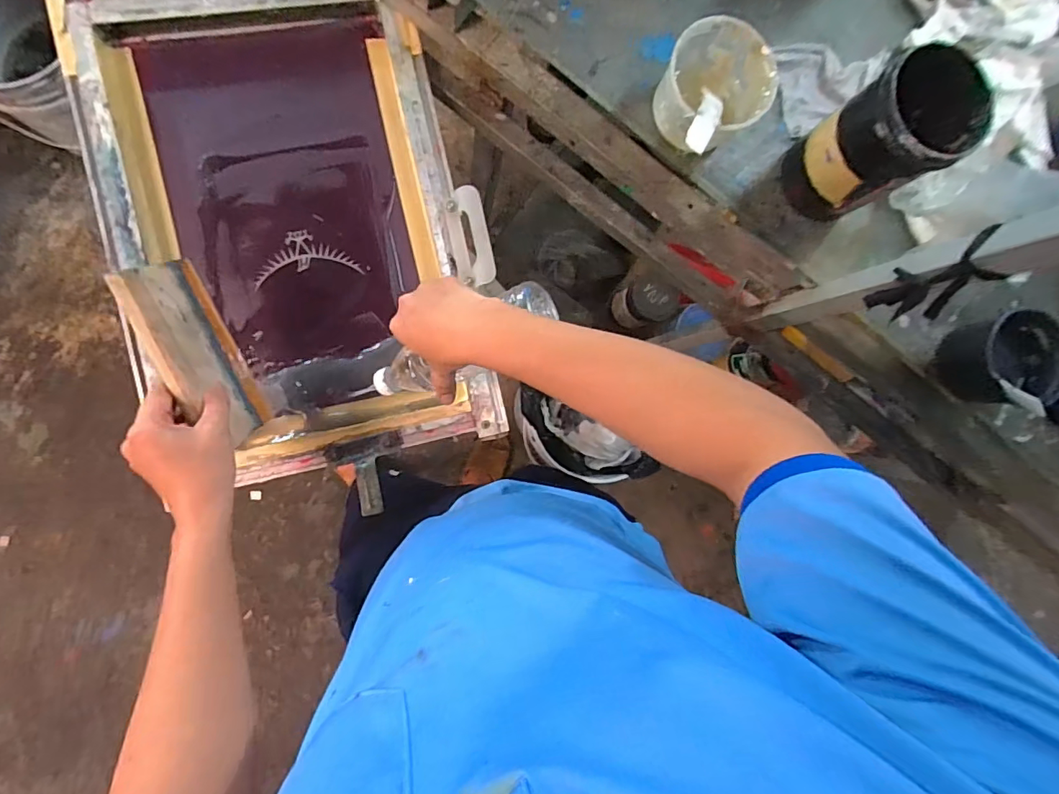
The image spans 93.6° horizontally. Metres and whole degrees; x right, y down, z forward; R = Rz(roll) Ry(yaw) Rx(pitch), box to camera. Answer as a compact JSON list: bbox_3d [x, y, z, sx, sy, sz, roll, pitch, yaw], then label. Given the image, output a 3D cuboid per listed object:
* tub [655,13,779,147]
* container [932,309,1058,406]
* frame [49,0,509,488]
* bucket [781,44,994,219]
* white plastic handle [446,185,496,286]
[{"bbox_3d":[0.197,-0.337,0.542,0.108,0.070,0.103,0,90,-8],"label":"tub"},{"bbox_3d":[0.574,-0.046,0.618,0.121,0.088,0.107,5,89,-8],"label":"container"},{"bbox_3d":[-0.277,-0.197,0.595,0.395,0.049,0.560,-11,91,-8],"label":"frame"},{"bbox_3d":[0.356,-0.260,0.518,0.103,0.154,0.096,0,90,-8],"label":"bucket"},{"bbox_3d":[-0.073,-0.194,0.608,0.045,0.032,0.115,-12,91,-8],"label":"white plastic handle"}]

